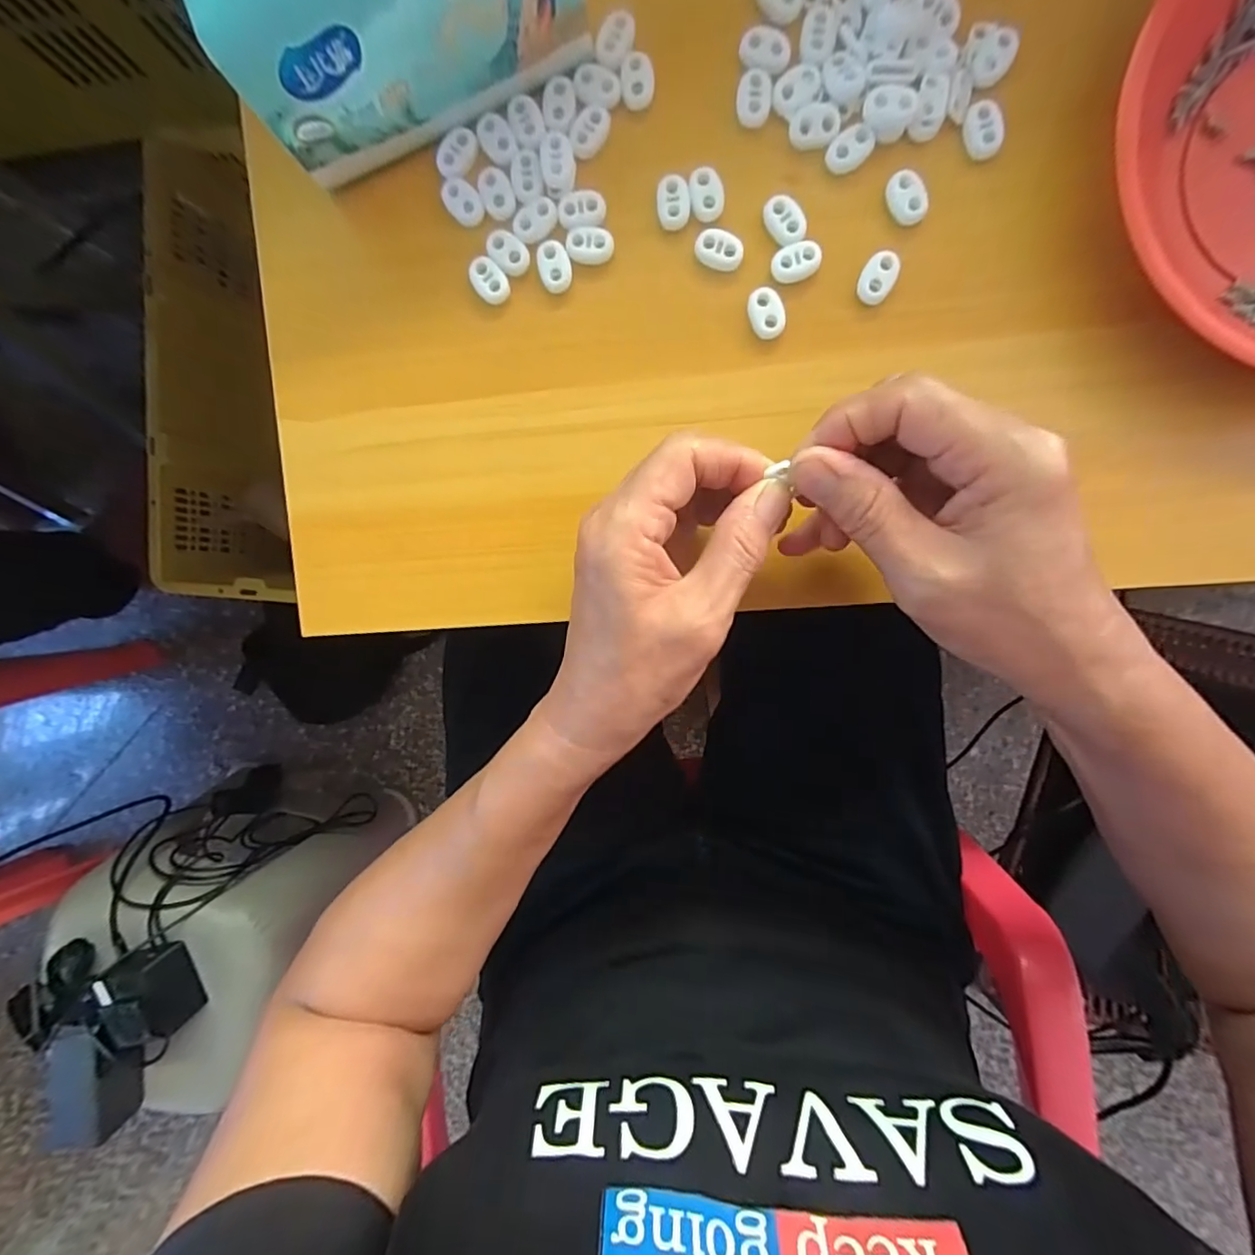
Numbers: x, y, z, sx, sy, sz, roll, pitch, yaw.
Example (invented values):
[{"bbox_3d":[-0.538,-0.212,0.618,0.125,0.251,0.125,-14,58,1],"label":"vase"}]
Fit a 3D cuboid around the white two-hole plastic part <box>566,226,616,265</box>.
[{"bbox_3d":[-0.017,-0.180,0.258,0.022,0.004,0.015,4,96,3],"label":"white two-hole plastic part"}]

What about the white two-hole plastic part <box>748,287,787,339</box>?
[{"bbox_3d":[0.065,-0.147,0.256,0.015,0.005,0.022,-29,93,6],"label":"white two-hole plastic part"}]

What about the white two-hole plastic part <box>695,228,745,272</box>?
[{"bbox_3d":[0.042,-0.175,0.254,0.022,0.005,0.014,17,97,2],"label":"white two-hole plastic part"}]

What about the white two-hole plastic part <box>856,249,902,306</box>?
[{"bbox_3d":[0.115,-0.161,0.252,0.015,0.006,0.023,26,97,1],"label":"white two-hole plastic part"}]

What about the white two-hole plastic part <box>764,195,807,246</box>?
[{"bbox_3d":[0.073,-0.186,0.251,0.016,0.004,0.021,-36,92,6],"label":"white two-hole plastic part"}]

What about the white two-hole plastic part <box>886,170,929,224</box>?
[{"bbox_3d":[0.126,-0.194,0.248,0.015,0.006,0.022,-20,94,6],"label":"white two-hole plastic part"}]

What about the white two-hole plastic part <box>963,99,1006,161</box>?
[{"bbox_3d":[0.157,-0.219,0.242,0.015,0.005,0.022,-18,94,5],"label":"white two-hole plastic part"}]

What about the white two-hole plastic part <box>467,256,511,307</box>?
[{"bbox_3d":[-0.067,-0.166,0.262,0.016,0.004,0.023,-36,92,6],"label":"white two-hole plastic part"}]

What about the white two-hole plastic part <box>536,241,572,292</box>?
[{"bbox_3d":[-0.035,-0.171,0.259,0.014,0.004,0.023,-15,95,5],"label":"white two-hole plastic part"}]

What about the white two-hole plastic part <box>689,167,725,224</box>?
[{"bbox_3d":[0.036,-0.199,0.252,0.015,0.005,0.021,-5,95,4],"label":"white two-hole plastic part"}]

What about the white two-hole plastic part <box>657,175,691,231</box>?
[{"bbox_3d":[0.021,-0.197,0.254,0.014,0.005,0.021,-6,95,4],"label":"white two-hole plastic part"}]

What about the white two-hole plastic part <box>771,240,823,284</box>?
[{"bbox_3d":[0.078,-0.169,0.253,0.023,0.006,0.015,-14,95,5],"label":"white two-hole plastic part"}]

